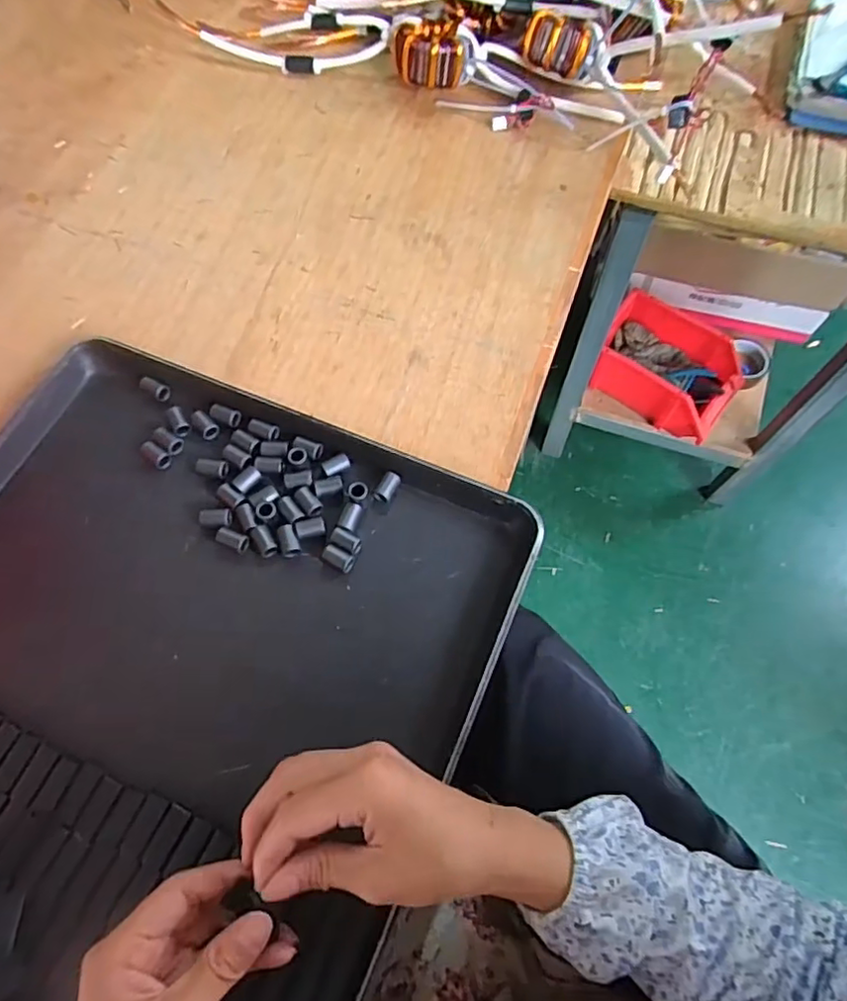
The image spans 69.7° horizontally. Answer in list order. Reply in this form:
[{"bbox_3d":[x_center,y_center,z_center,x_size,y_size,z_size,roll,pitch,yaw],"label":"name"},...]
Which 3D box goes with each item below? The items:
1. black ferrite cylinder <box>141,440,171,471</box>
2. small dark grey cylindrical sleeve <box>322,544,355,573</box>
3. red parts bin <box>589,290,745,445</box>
[{"bbox_3d":[-0.201,-0.034,0.457,0.022,0.010,0.012,37,69,15],"label":"black ferrite cylinder"},{"bbox_3d":[-0.060,0.041,0.426,0.021,0.013,0.012,25,69,11],"label":"small dark grey cylindrical sleeve"},{"bbox_3d":[0.422,-0.232,1.051,0.234,0.095,0.171,36,71,15],"label":"red parts bin"}]

